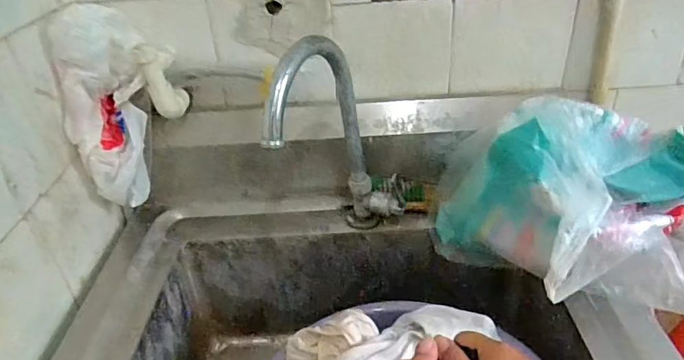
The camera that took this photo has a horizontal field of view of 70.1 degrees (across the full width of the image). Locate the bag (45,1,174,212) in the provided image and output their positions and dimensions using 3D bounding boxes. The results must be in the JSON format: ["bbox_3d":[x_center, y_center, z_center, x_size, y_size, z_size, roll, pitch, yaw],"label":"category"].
[{"bbox_3d":[-0.259,-0.081,0.579,0.099,0.230,0.110,0,13,7],"label":"bag"}]

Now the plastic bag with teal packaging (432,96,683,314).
[{"bbox_3d":[0.280,0.027,0.492,0.360,0.180,0.163,3,34,12],"label":"plastic bag with teal packaging"}]

